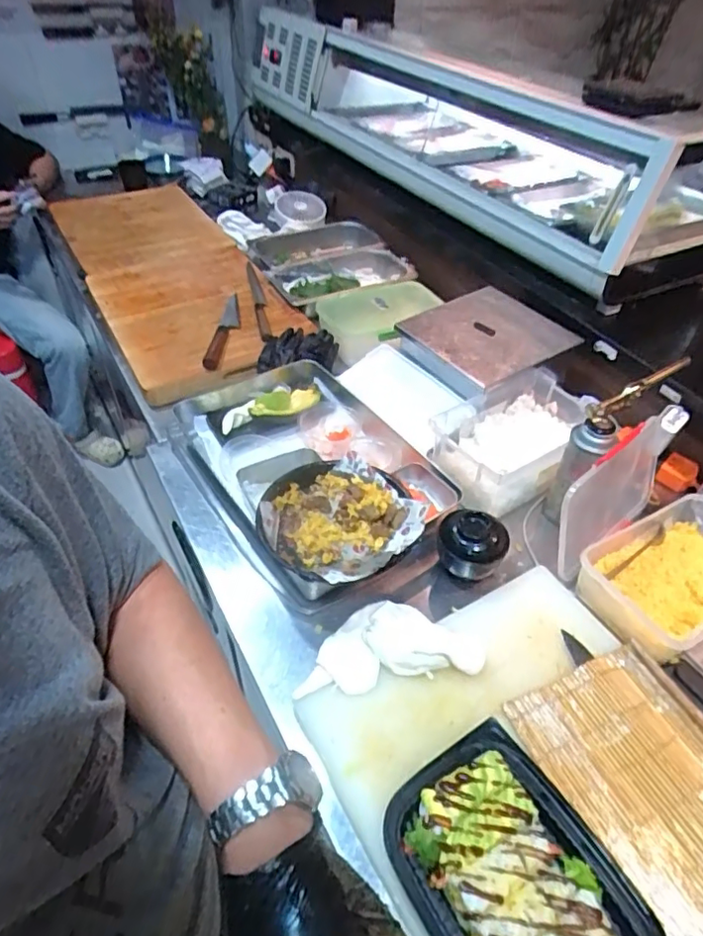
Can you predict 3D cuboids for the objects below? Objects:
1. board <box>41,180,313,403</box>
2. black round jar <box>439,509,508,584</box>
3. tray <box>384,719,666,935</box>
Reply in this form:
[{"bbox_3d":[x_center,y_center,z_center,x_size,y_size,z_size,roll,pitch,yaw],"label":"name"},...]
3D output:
[{"bbox_3d":[-0.438,-0.490,1.369,0.379,0.058,0.935,-21,49,-23],"label":"board"},{"bbox_3d":[0.169,0.110,0.814,0.095,0.086,0.080,15,45,12],"label":"black round jar"},{"bbox_3d":[0.158,0.387,0.535,0.183,0.040,0.251,-23,50,-25],"label":"tray"}]

